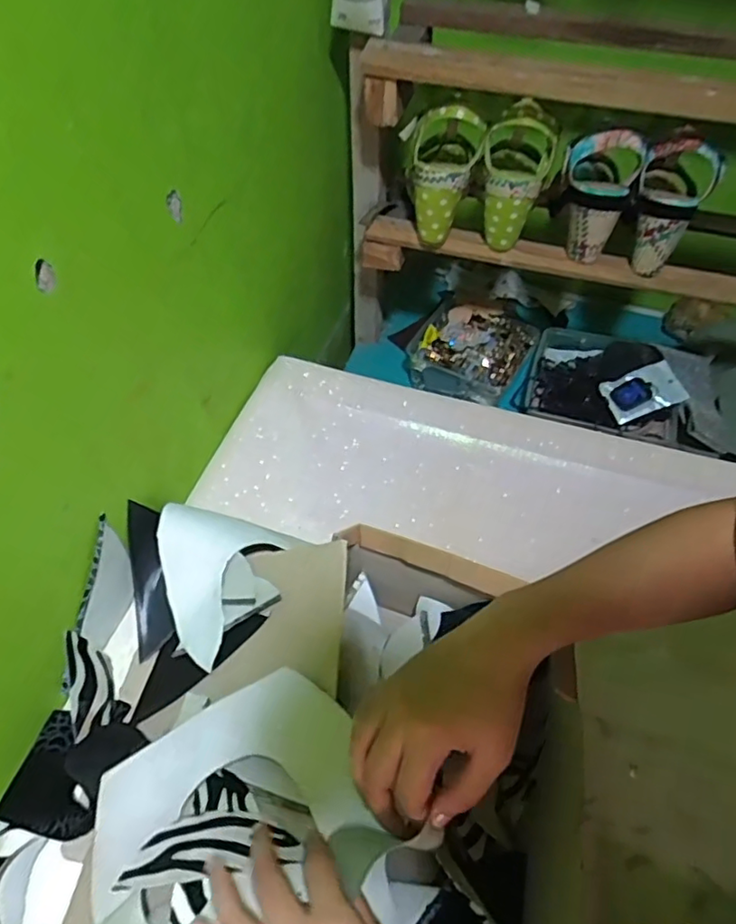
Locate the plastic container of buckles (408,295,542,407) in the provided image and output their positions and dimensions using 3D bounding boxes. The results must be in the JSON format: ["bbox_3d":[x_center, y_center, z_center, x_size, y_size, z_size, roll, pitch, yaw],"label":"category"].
[{"bbox_3d":[0.153,-0.163,0.938,0.175,0.074,0.162,26,55,19],"label":"plastic container of buckles"}]

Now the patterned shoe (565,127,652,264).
[{"bbox_3d":[0.254,-0.297,0.685,0.081,0.131,0.058,17,52,13],"label":"patterned shoe"}]

